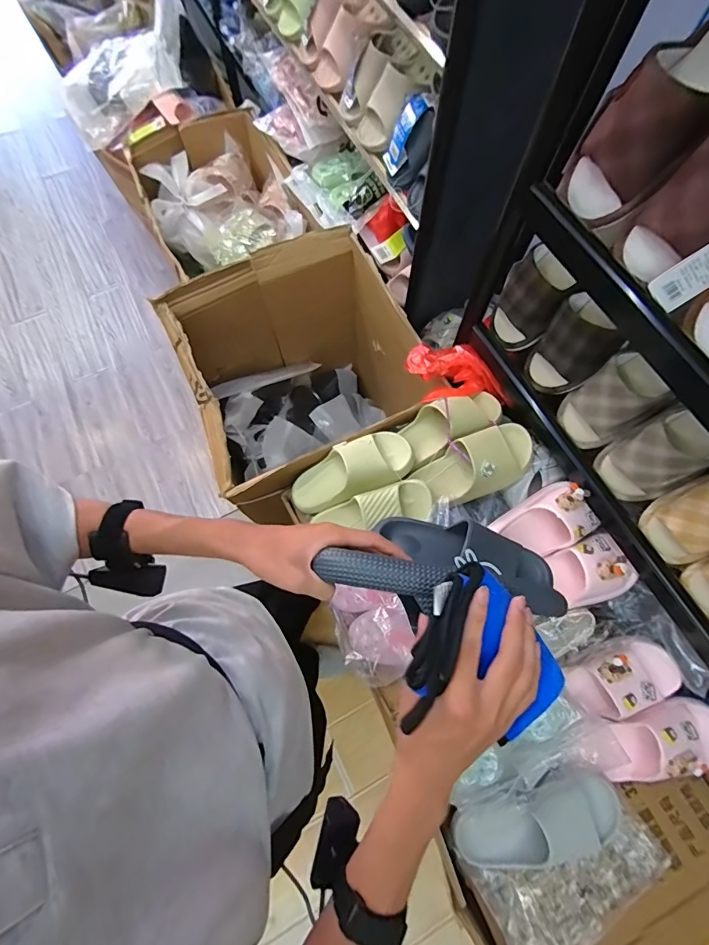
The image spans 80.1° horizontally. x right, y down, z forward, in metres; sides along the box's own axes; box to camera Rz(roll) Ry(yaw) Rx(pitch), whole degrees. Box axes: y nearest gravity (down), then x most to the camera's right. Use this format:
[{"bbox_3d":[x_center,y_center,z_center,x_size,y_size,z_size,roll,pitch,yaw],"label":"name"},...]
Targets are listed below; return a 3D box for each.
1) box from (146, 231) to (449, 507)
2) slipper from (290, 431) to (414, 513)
[{"bbox_3d":[-0.124,-0.187,1.132,0.482,0.587,0.517,-24,74,-9],"label":"box"},{"bbox_3d":[-0.015,-0.001,0.768,0.232,0.073,0.103,-24,72,18],"label":"slipper"}]

